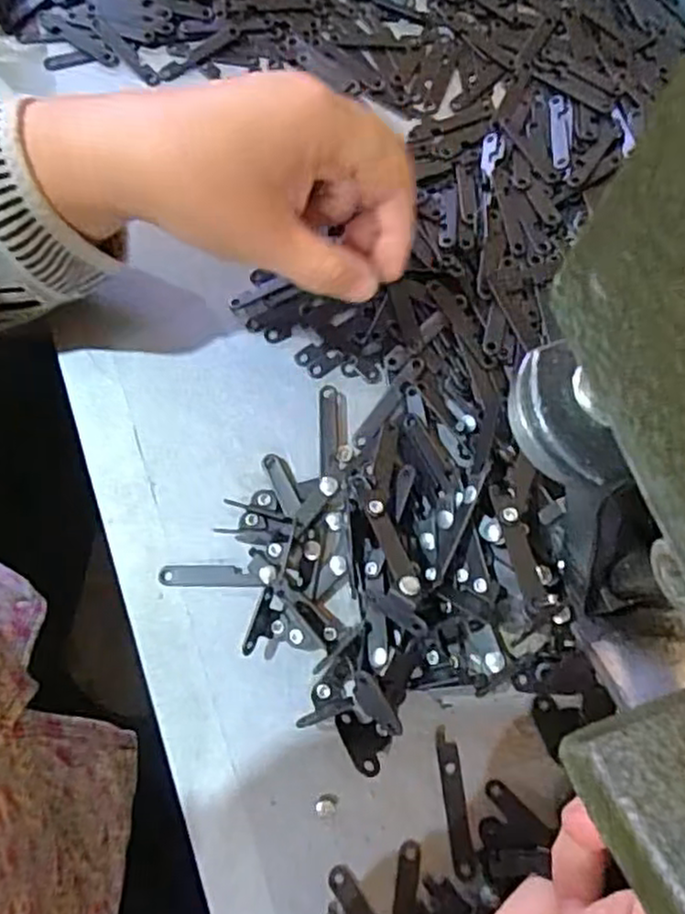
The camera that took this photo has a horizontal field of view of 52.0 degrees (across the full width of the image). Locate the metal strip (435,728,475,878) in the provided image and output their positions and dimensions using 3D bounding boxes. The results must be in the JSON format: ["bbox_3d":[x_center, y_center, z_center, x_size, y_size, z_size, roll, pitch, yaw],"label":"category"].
[{"bbox_3d":[0.046,0.141,0.286,0.009,0.004,0.057,-7,74,-1],"label":"metal strip"}]

